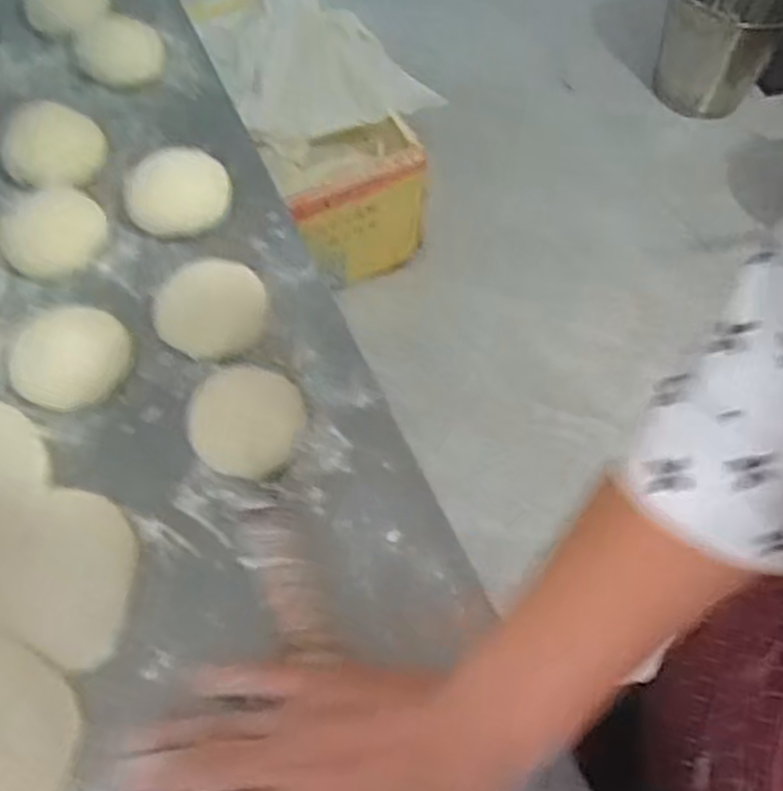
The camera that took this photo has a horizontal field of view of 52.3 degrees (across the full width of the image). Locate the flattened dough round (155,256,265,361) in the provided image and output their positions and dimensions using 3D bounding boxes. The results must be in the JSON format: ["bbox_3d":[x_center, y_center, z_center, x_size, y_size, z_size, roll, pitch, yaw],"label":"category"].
[{"bbox_3d":[-0.111,-0.055,0.504,0.060,0.027,0.064,1,58,-2],"label":"flattened dough round"}]

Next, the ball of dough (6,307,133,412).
[{"bbox_3d":[-0.190,-0.021,0.480,0.058,0.030,0.064,21,60,10],"label":"ball of dough"}]

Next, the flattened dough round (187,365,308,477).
[{"bbox_3d":[-0.081,0.015,0.453,0.055,0.034,0.060,1,58,-2],"label":"flattened dough round"}]

